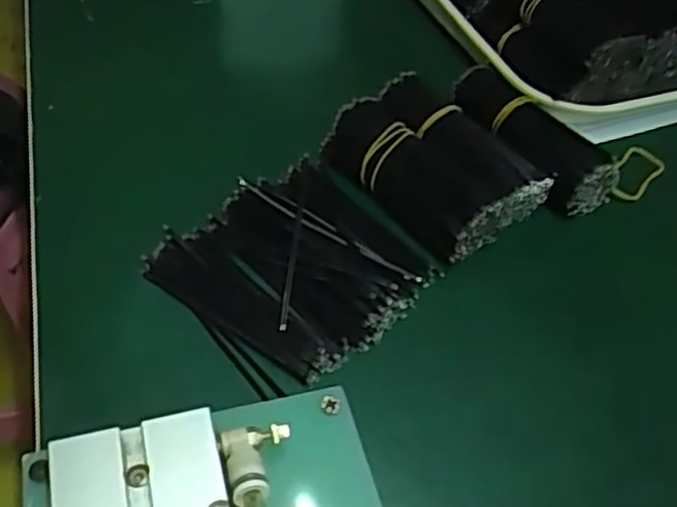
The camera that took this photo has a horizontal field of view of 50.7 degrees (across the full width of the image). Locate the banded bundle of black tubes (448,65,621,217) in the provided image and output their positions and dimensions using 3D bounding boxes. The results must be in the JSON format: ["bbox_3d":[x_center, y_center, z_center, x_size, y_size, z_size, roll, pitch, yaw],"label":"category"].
[{"bbox_3d":[0.104,-0.064,0.401,0.040,0.033,0.101,-28,57,-26],"label":"banded bundle of black tubes"}]

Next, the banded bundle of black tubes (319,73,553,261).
[{"bbox_3d":[0.050,-0.049,0.379,0.072,0.038,0.101,-35,60,-29],"label":"banded bundle of black tubes"}]

